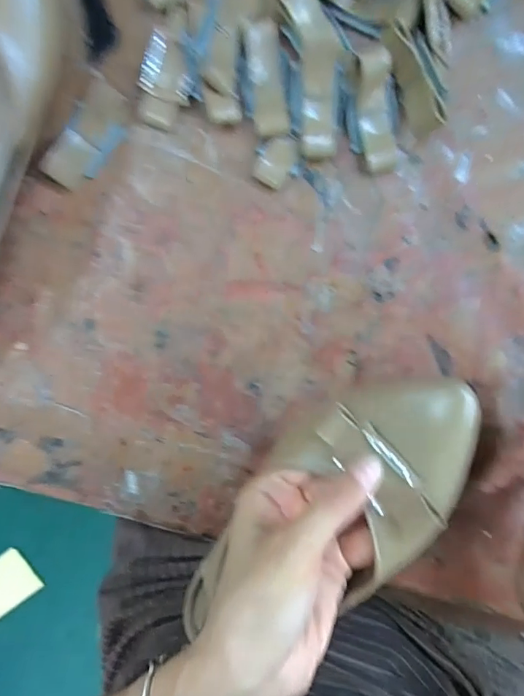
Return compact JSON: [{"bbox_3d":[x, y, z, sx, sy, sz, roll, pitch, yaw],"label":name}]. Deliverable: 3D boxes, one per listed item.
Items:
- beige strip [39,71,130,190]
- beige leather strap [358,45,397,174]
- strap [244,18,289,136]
[{"bbox_3d":[-0.107,-0.131,0.289,0.030,0.009,0.067,32,97,-2],"label":"beige strip"},{"bbox_3d":[0.068,-0.140,0.278,0.020,0.012,0.067,-10,113,3],"label":"beige leather strap"},{"bbox_3d":[0.003,-0.161,0.277,0.020,0.008,0.065,-6,97,3],"label":"strap"}]

